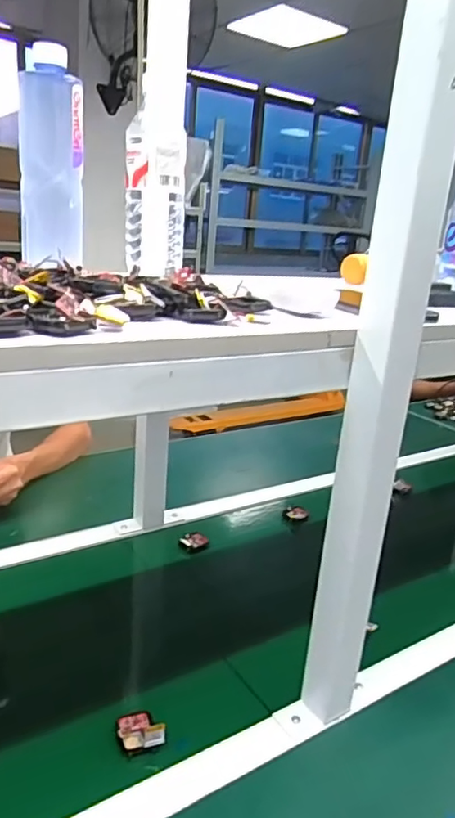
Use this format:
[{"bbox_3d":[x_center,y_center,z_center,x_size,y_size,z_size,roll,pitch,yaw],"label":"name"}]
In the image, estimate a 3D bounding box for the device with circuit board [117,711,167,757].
[{"bbox_3d":[-0.087,0.324,0.574,0.044,0.015,0.045,-2,20,-19],"label":"device with circuit board"}]

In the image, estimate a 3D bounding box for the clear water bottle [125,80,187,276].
[{"bbox_3d":[-0.079,-0.257,0.641,0.068,0.192,0.059,1,19,-8],"label":"clear water bottle"}]

